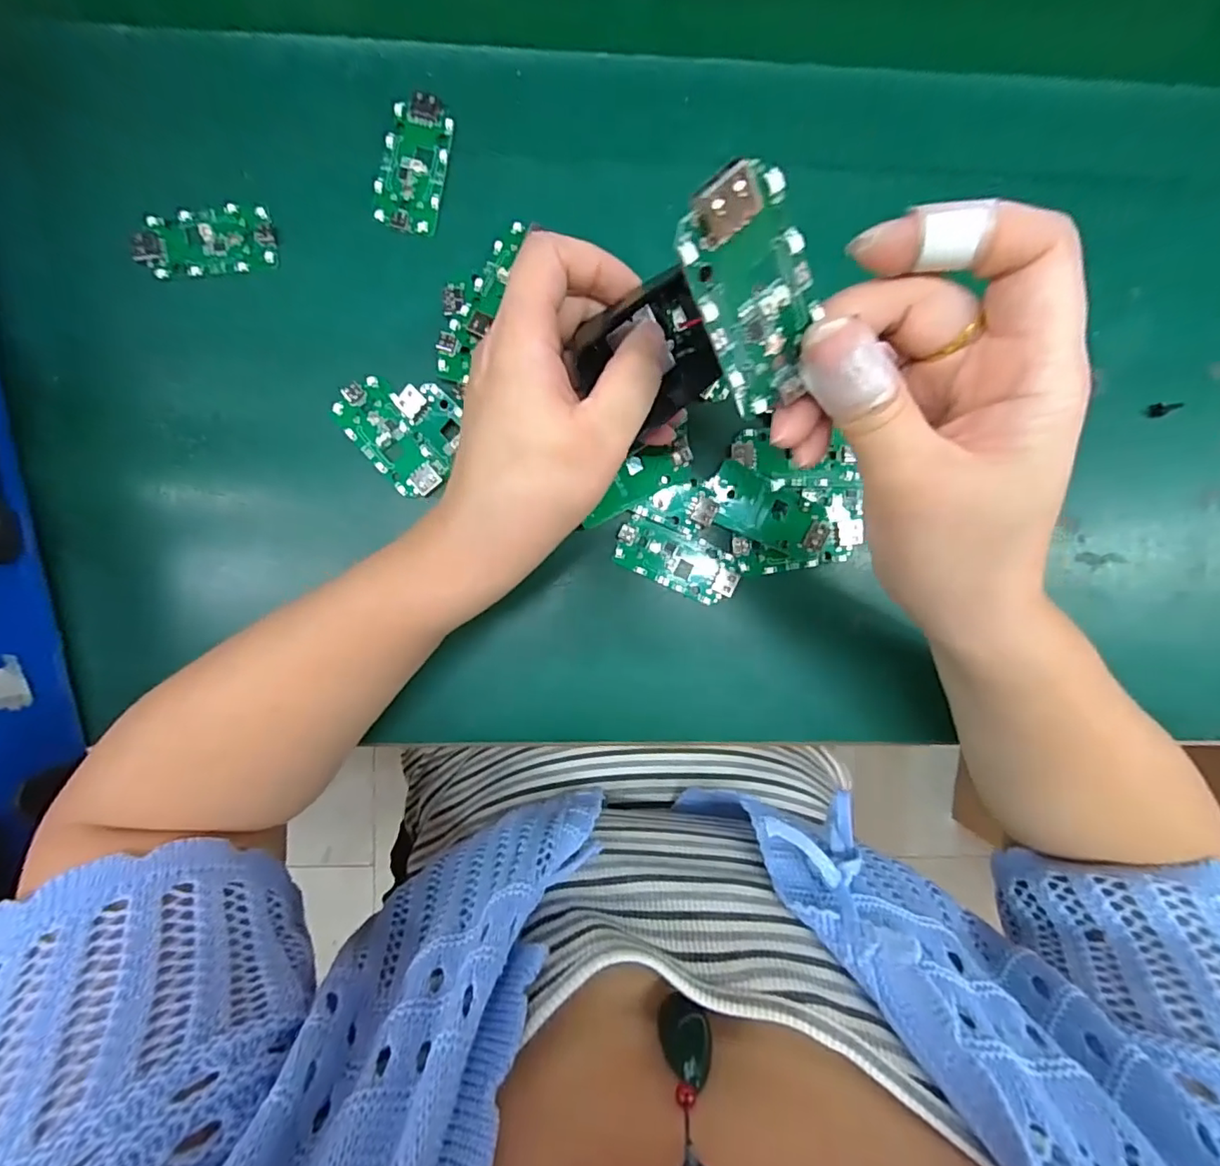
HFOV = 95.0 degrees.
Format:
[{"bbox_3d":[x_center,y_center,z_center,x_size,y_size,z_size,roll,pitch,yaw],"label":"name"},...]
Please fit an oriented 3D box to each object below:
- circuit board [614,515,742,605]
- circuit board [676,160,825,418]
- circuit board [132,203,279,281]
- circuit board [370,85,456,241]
[{"bbox_3d":[0.034,-0.010,0.284,0.064,0.004,0.027,23,91,-4],"label":"circuit board"},{"bbox_3d":[0.039,-0.074,0.147,0.030,0.006,0.063,-38,136,-1],"label":"circuit board"},{"bbox_3d":[-0.195,-0.165,0.269,0.062,0.005,0.030,-8,93,-3],"label":"circuit board"},{"bbox_3d":[-0.096,-0.206,0.273,0.031,0.004,0.063,13,92,-3],"label":"circuit board"}]

